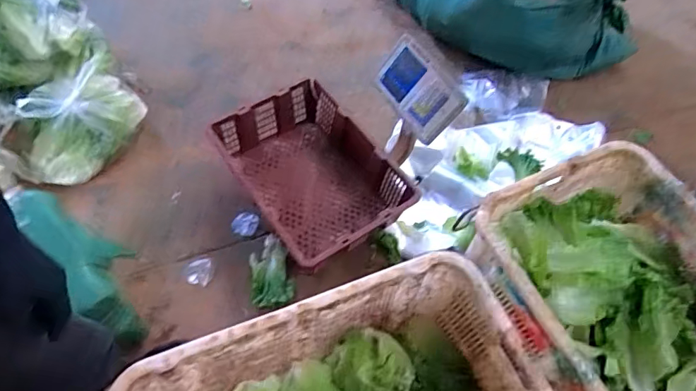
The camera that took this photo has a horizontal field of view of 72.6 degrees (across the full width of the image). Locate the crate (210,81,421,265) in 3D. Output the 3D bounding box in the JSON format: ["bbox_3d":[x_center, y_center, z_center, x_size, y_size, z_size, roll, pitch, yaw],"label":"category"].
[{"bbox_3d":[-0.091,-0.055,1.226,0.314,0.162,0.476,-35,66,-22],"label":"crate"}]

